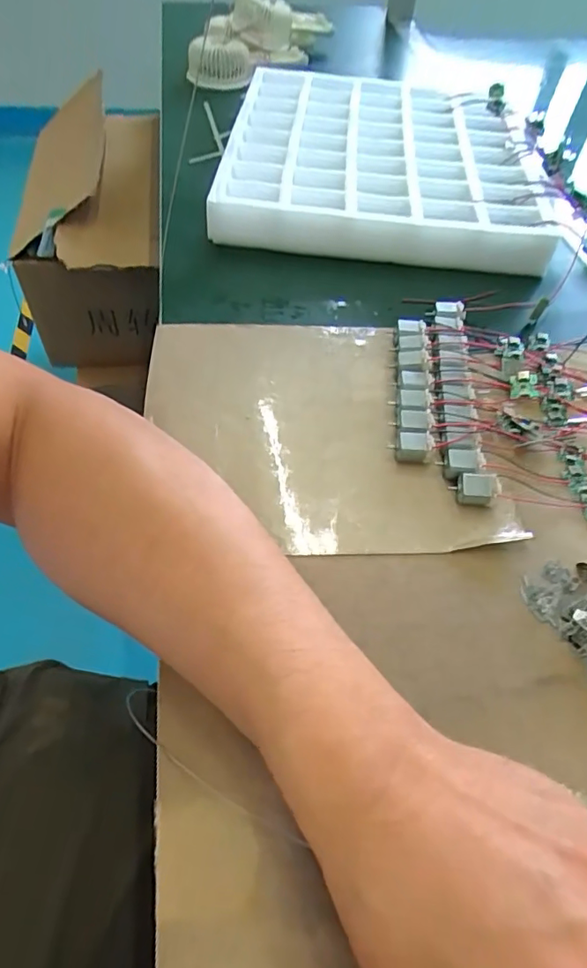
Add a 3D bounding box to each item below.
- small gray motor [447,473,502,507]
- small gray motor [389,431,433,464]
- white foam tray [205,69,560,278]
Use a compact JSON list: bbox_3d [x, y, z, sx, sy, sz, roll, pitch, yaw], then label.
[{"bbox_3d":[0.113,0.003,0.332,0.028,0.012,0.017,7,54,3],"label":"small gray motor"},{"bbox_3d":[0.078,-0.024,0.353,0.027,0.012,0.018,6,54,2],"label":"small gray motor"},{"bbox_3d":[0.093,-0.346,0.567,0.314,0.050,0.326,5,54,1],"label":"white foam tray"}]

